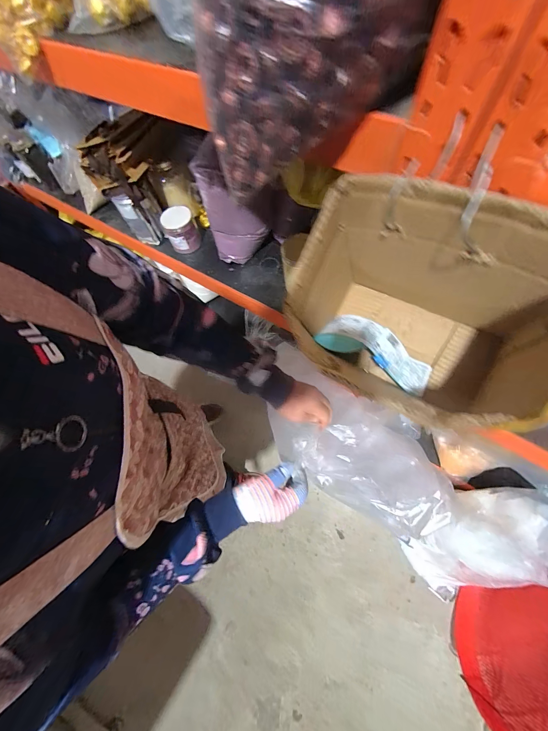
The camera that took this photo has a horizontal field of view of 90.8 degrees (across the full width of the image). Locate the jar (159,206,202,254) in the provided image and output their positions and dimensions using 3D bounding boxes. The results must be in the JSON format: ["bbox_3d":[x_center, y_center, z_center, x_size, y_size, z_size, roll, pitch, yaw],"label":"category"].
[{"bbox_3d":[-0.257,-0.374,0.755,0.083,0.090,0.080,-2,67,5],"label":"jar"}]

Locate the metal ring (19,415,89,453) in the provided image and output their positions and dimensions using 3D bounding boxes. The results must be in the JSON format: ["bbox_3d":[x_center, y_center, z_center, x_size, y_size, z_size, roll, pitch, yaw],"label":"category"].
[{"bbox_3d":[-0.146,0.046,0.184,0.006,0.046,0.025,8,68,10],"label":"metal ring"}]

